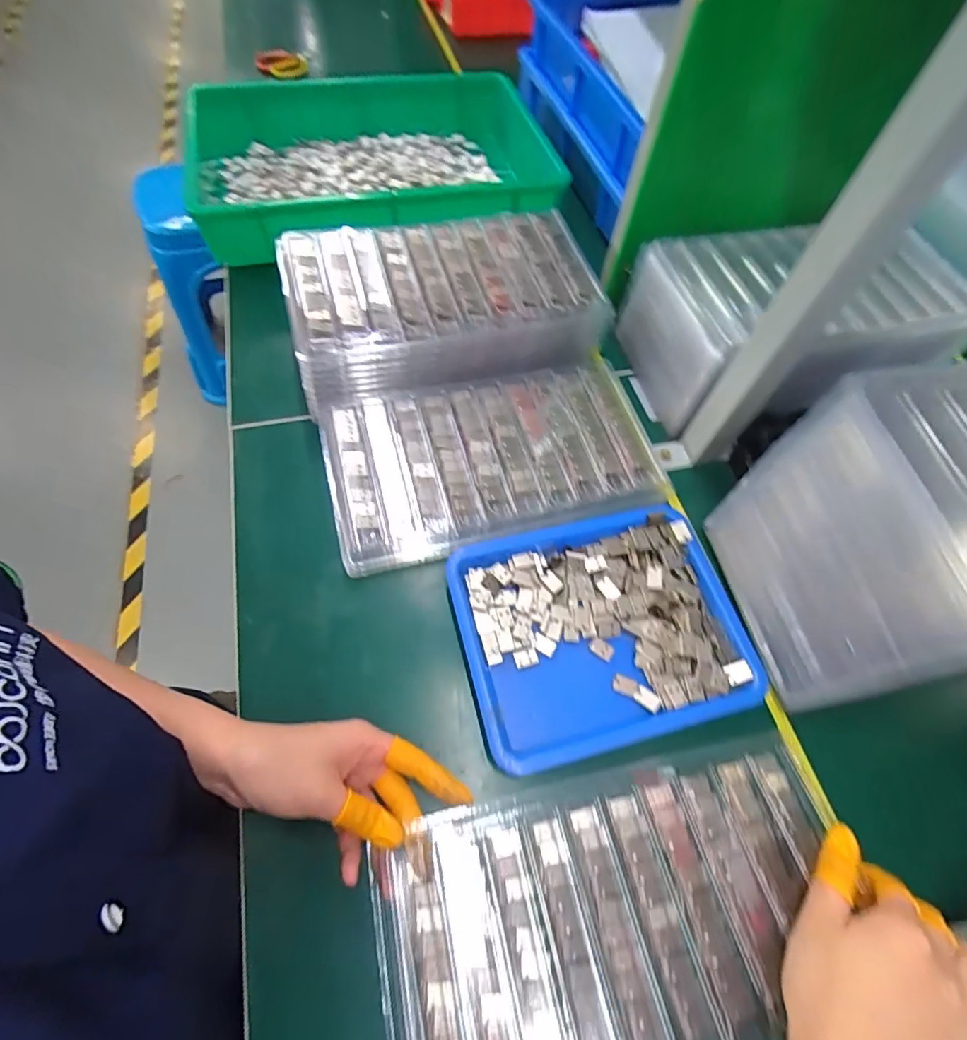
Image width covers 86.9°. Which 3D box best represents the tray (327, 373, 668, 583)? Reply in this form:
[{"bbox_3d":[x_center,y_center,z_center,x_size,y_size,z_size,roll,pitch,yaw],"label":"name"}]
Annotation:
[{"bbox_3d":[0.006,-0.058,0.474,0.287,0.031,0.167,-12,64,-7],"label":"tray"}]

